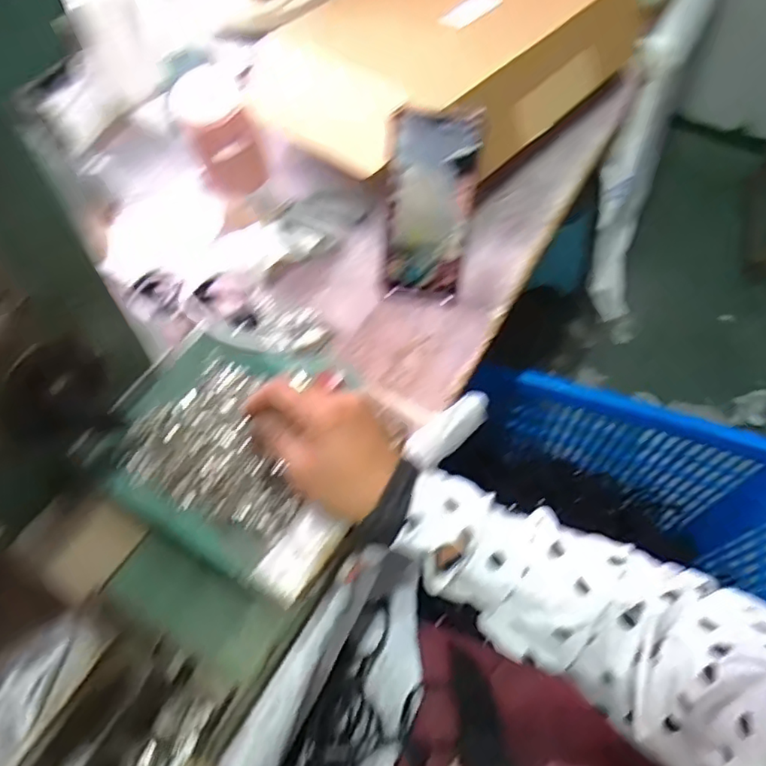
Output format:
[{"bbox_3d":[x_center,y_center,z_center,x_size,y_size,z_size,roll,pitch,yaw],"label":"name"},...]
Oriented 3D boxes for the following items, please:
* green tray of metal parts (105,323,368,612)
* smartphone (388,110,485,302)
[{"bbox_3d":[-0.094,0.039,0.413,0.184,0.018,0.156,27,63,15],"label":"green tray of metal parts"},{"bbox_3d":[0.042,-0.150,0.513,0.074,0.161,0.014,6,38,3],"label":"smartphone"}]

